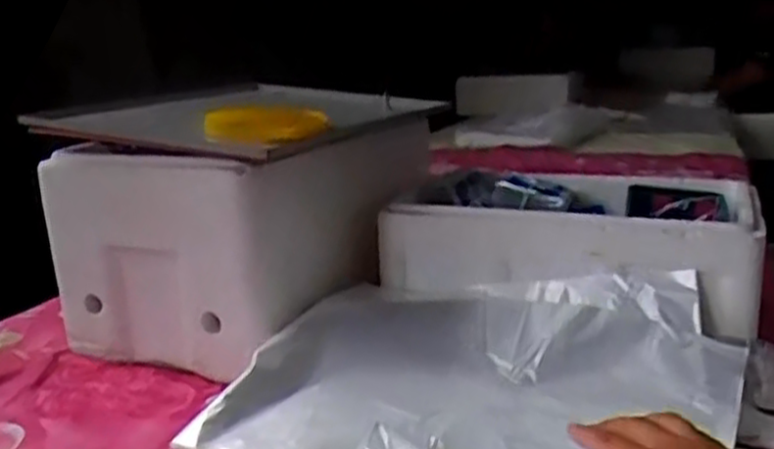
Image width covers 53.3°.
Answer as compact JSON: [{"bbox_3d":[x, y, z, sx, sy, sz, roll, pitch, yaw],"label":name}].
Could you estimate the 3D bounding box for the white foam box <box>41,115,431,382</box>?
[{"bbox_3d":[-0.158,0.018,0.908,0.287,0.257,0.357,8,17,33],"label":"white foam box"}]

